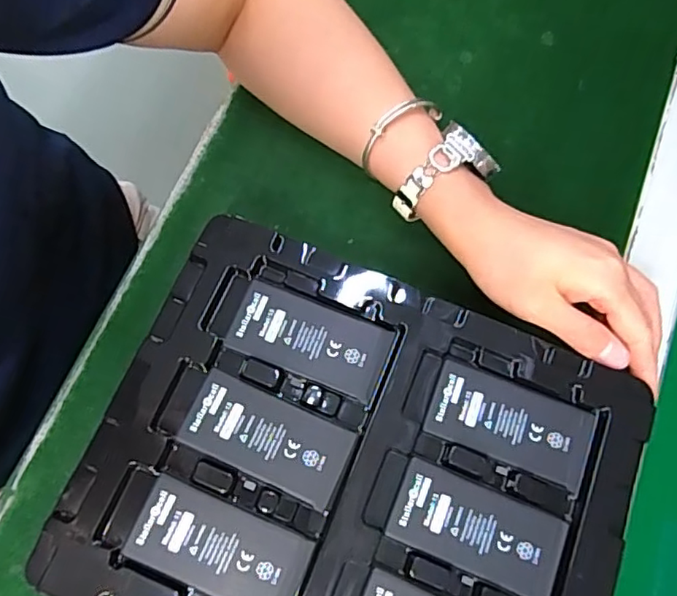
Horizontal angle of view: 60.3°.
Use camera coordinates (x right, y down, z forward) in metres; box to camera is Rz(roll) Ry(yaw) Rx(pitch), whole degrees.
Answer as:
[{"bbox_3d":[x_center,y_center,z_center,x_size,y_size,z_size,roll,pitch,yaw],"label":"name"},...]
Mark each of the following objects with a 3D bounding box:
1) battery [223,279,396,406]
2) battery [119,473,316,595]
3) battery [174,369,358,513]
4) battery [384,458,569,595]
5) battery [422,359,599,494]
[{"bbox_3d":[-0.017,0.023,0.329,0.087,0.004,0.044,22,73,4],"label":"battery"},{"bbox_3d":[-0.060,0.126,0.293,0.088,0.004,0.043,22,73,5],"label":"battery"},{"bbox_3d":[-0.039,0.074,0.311,0.087,0.004,0.043,24,73,5],"label":"battery"},{"bbox_3d":[0.072,0.120,0.302,0.087,0.004,0.043,22,73,5],"label":"battery"},{"bbox_3d":[0.094,0.068,0.321,0.087,0.004,0.045,22,73,4],"label":"battery"}]

